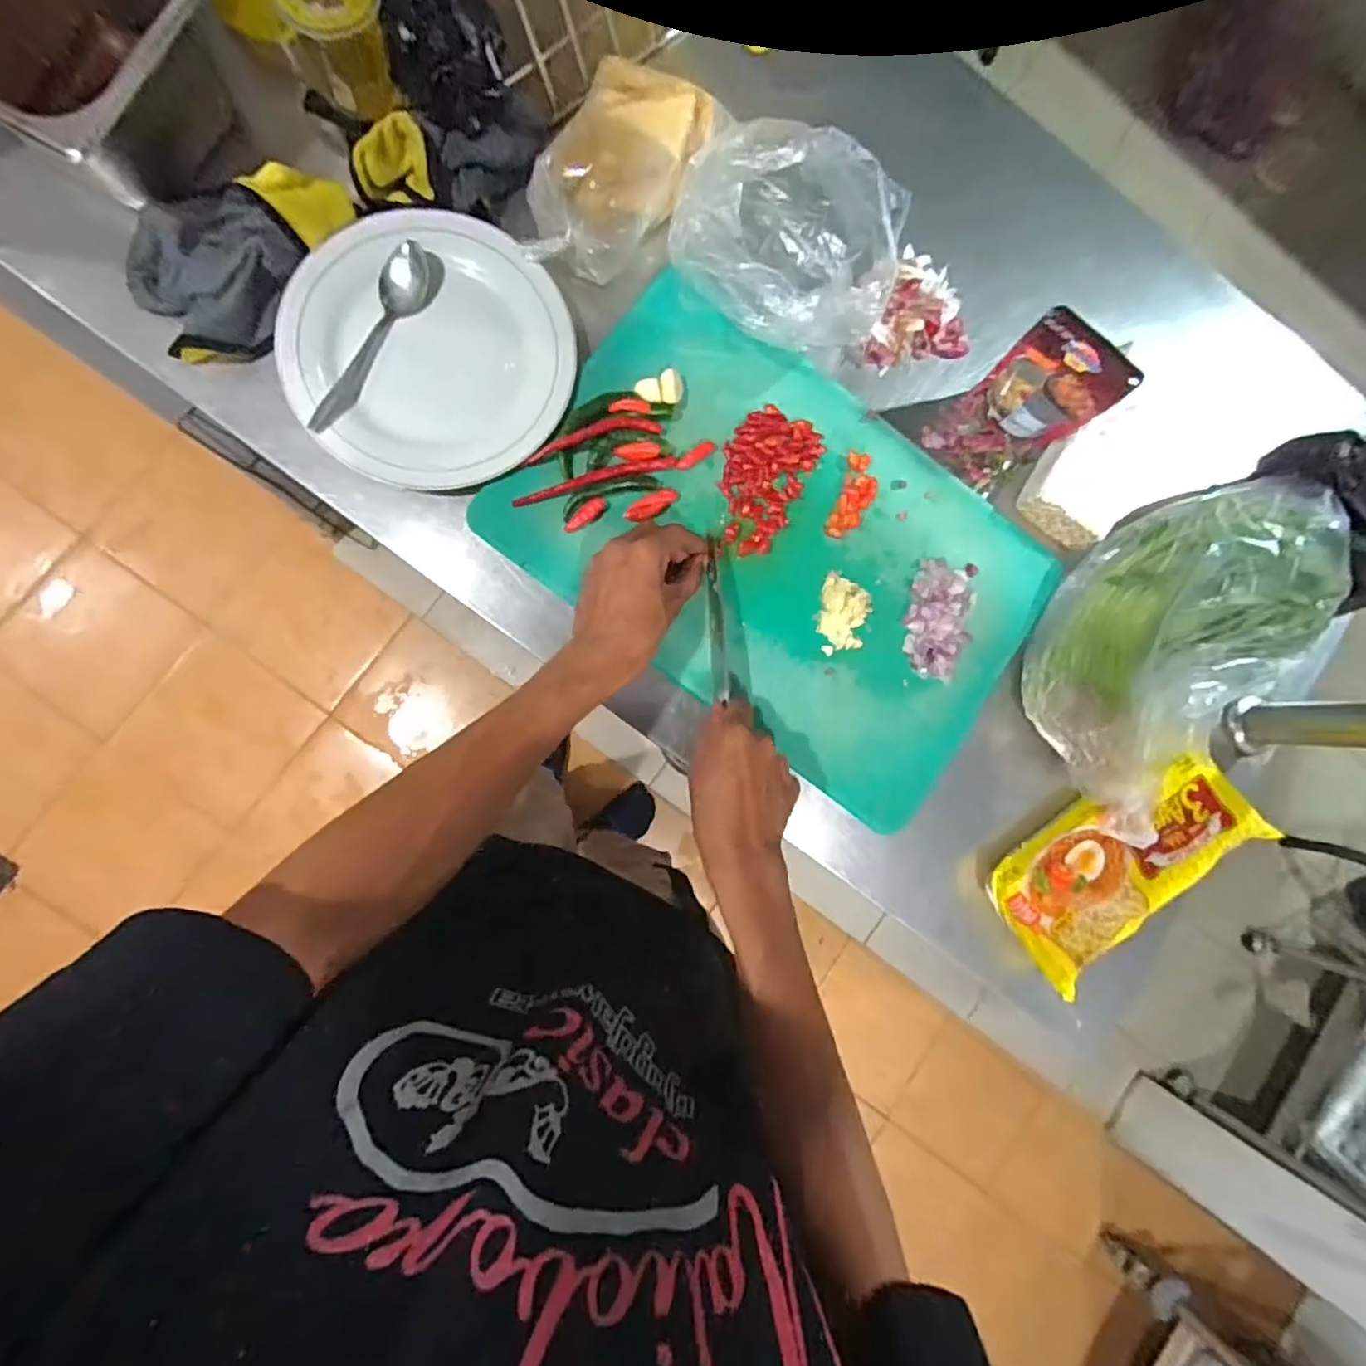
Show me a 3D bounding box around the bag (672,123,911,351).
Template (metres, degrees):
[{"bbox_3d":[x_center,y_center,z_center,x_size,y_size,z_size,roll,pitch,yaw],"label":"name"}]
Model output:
[{"bbox_3d":[0.086,-0.358,0.521,0.172,0.096,0.164,25,83,-6],"label":"bag"}]

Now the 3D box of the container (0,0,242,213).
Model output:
[{"bbox_3d":[-0.419,-0.444,0.449,0.148,0.096,0.180,26,83,-6],"label":"container"}]

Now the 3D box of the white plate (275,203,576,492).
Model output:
[{"bbox_3d":[-0.202,-0.267,0.513,0.214,0.035,0.206,0,86,-8],"label":"white plate"}]

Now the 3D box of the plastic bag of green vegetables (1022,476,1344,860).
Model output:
[{"bbox_3d":[0.419,-0.030,0.525,0.263,0.094,0.224,-23,90,-9],"label":"plastic bag of green vegetables"}]

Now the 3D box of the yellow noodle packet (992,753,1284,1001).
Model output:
[{"bbox_3d":[0.377,0.151,0.533,0.226,0.038,0.111,-32,91,-9],"label":"yellow noodle packet"}]

